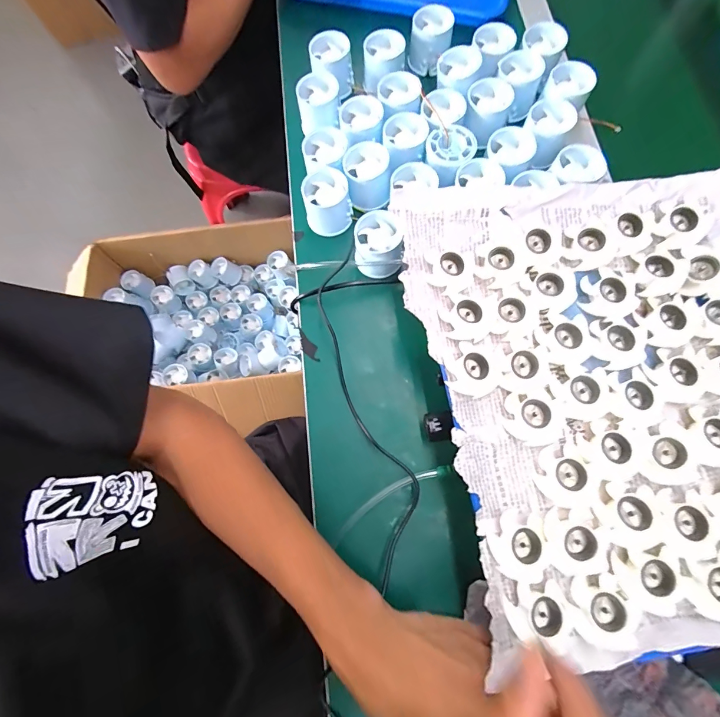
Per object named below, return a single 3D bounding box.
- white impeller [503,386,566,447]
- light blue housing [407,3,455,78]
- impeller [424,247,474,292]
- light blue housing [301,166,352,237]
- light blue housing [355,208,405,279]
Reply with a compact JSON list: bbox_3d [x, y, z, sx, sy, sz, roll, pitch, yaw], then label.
[{"bbox_3d":[0.137,0.044,0.290,0.043,0.015,0.044,-1,74,2],"label":"white impeller"},{"bbox_3d":[0.094,-0.417,0.491,0.049,0.045,0.063,12,74,5],"label":"light blue housing"},{"bbox_3d":[0.077,-0.080,0.325,0.038,0.014,0.044,-4,74,1],"label":"impeller"},{"bbox_3d":[-0.038,-0.179,0.435,0.054,0.053,0.051,-11,74,-1],"label":"light blue housing"},{"bbox_3d":[0.020,-0.121,0.414,0.053,0.047,0.063,-3,74,1],"label":"light blue housing"}]

